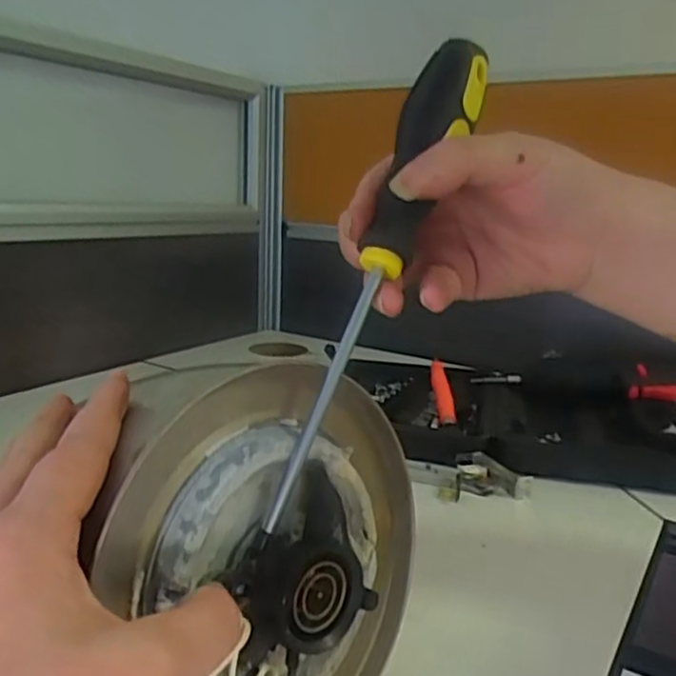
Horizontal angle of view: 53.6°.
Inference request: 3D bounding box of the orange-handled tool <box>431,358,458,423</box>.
[{"bbox_3d":[0.102,0.049,0.653,0.018,0.020,0.134,3,13,4],"label":"orange-handled tool"}]

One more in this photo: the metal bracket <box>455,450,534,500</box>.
[{"bbox_3d":[0.120,0.106,0.516,0.056,0.019,0.039,4,13,9],"label":"metal bracket"}]

